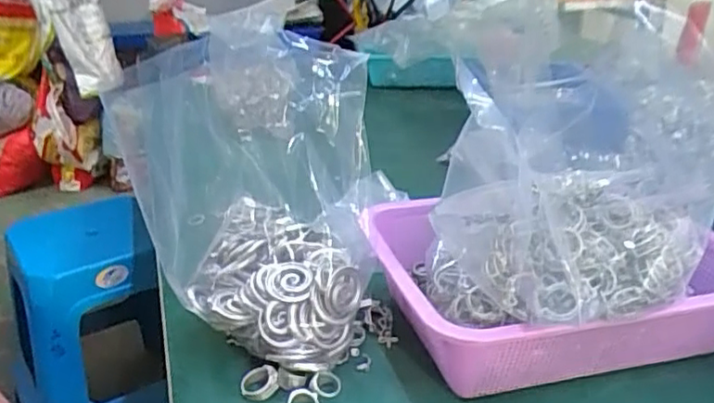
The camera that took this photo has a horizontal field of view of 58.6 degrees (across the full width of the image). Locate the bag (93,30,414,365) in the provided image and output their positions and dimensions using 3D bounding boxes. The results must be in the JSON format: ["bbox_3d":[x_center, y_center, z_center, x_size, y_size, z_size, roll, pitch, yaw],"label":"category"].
[{"bbox_3d":[-0.071,0.004,0.507,0.151,0.232,0.127,7,25,14],"label":"bag"}]

